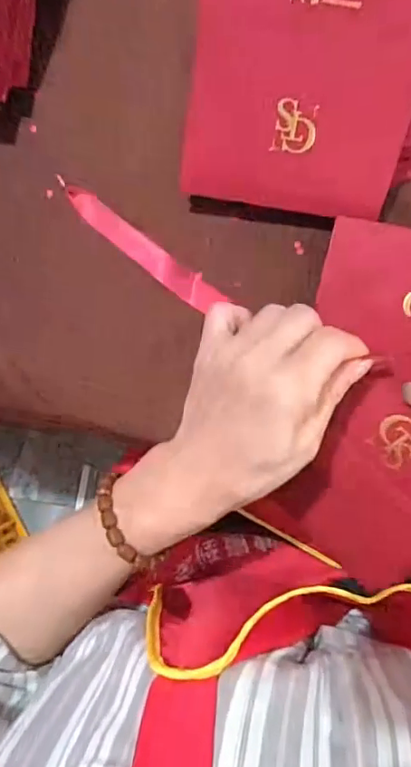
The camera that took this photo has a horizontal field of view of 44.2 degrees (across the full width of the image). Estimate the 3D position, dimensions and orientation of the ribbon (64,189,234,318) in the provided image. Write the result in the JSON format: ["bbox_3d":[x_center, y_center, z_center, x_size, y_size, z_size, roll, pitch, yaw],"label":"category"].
[{"bbox_3d":[-0.046,-0.098,0.373,0.135,0.014,0.021,38,95,0],"label":"ribbon"}]

